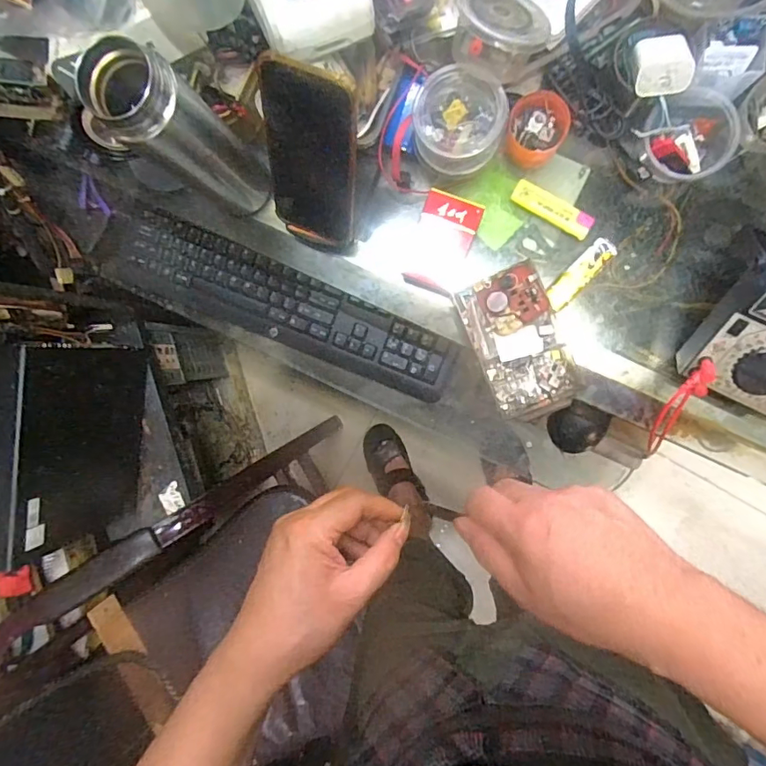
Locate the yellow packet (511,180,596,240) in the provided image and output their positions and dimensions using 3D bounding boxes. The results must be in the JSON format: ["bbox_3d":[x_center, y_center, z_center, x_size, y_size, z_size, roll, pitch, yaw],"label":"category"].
[{"bbox_3d":[0.164,-0.168,0.495,0.081,0.009,0.023,33,96,4],"label":"yellow packet"}]

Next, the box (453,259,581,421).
[{"bbox_3d":[0.130,-0.038,0.496,0.079,0.043,0.140,-22,90,8],"label":"box"}]

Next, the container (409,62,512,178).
[{"bbox_3d":[0.068,-0.231,0.453,0.077,0.051,0.073,0,93,7],"label":"container"}]

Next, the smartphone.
[{"bbox_3d":[-0.063,-0.193,0.440,0.086,0.167,0.016,27,64,7],"label":"smartphone"}]

